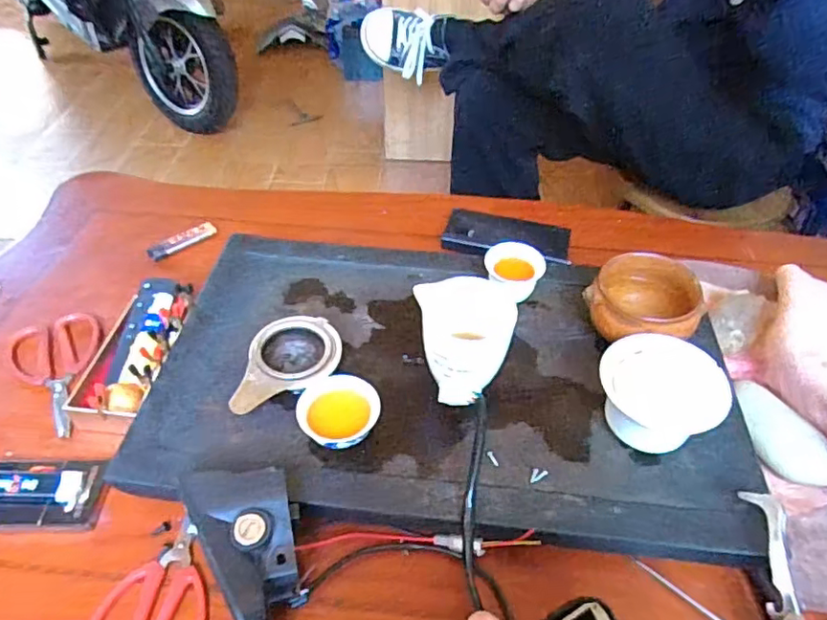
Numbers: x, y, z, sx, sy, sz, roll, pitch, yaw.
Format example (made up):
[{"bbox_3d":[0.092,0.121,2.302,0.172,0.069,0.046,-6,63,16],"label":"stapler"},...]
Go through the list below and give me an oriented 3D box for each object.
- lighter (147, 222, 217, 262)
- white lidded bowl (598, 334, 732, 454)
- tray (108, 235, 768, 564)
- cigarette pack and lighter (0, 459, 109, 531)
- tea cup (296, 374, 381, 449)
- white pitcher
[{"bbox_3d":[-0.278,-0.083,0.703,0.082,0.017,0.016,-32,55,-28],"label":"lighter"},{"bbox_3d":[0.189,0.067,0.459,0.081,0.066,0.083,1,46,-1],"label":"white lidded bowl"},{"bbox_3d":[0.026,0.044,0.529,0.505,0.046,0.327,4,46,2],"label":"tray"},{"bbox_3d":[-0.313,0.150,0.482,0.107,0.023,0.058,-1,46,-3],"label":"cigarette pack and lighter"},{"bbox_3d":[-0.061,0.086,0.478,0.064,0.034,0.059,1,46,-1],"label":"tea cup"},{"bbox_3d":[0.044,0.034,0.494,0.080,0.085,0.088,-2,46,-4],"label":"white pitcher"}]

